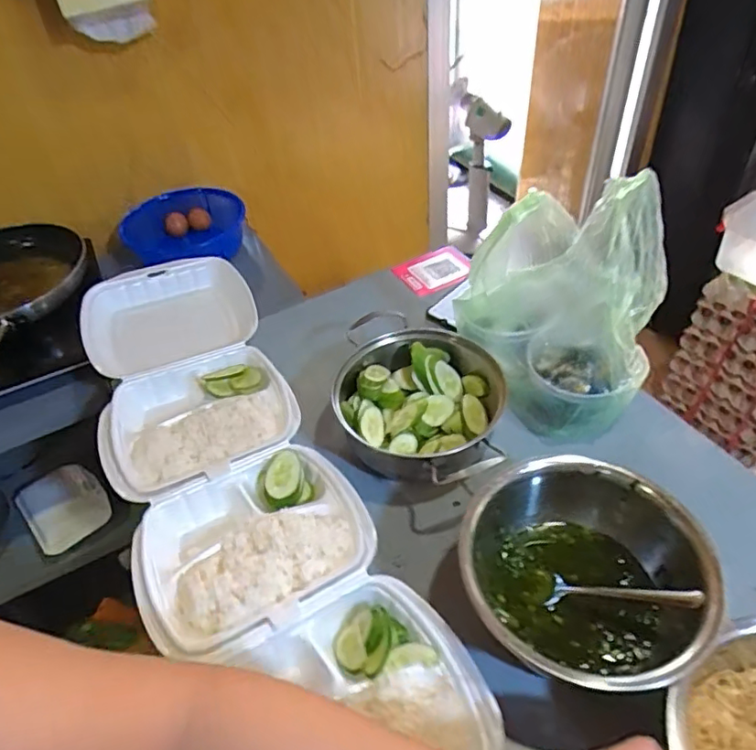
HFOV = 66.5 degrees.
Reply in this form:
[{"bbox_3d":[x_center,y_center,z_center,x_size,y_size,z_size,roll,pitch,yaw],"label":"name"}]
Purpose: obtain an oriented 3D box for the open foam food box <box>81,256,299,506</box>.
[{"bbox_3d":[-0.259,-0.008,0.777,0.230,0.071,0.386,-20,47,-14],"label":"open foam food box"}]

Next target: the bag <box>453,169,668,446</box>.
[{"bbox_3d":[0.212,-0.080,0.685,0.147,0.268,0.237,-31,50,-23],"label":"bag"}]

